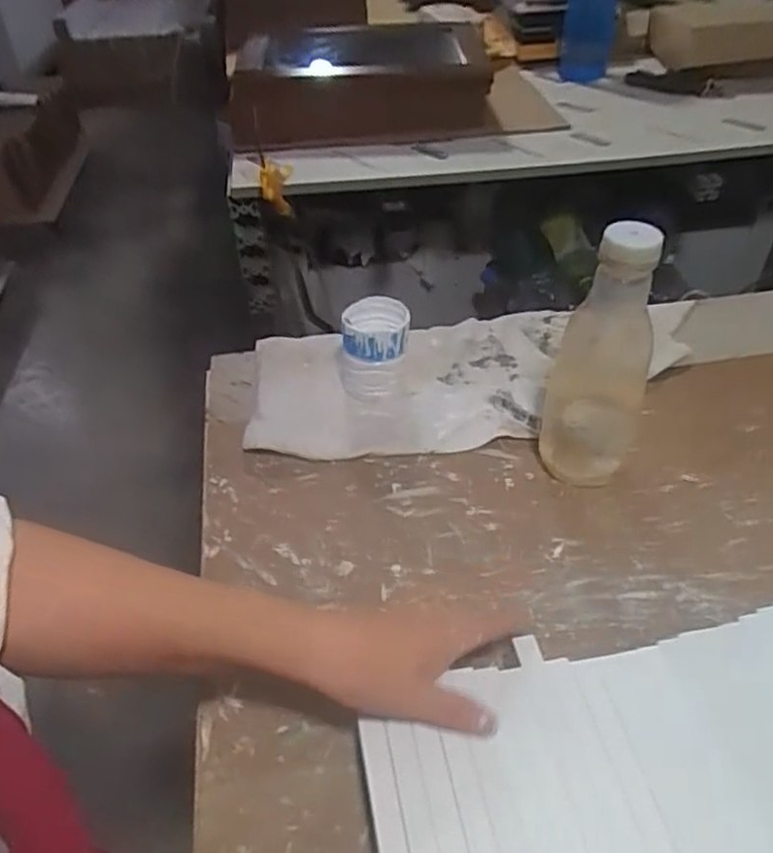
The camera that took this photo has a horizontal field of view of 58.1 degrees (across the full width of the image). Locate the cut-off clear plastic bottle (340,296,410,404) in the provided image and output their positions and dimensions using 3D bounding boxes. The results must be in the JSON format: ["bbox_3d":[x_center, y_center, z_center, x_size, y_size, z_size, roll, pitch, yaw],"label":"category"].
[{"bbox_3d":[-0.012,-0.079,0.693,0.067,0.076,0.068,-5,42,-2],"label":"cut-off clear plastic bottle"}]

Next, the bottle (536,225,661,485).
[{"bbox_3d":[0.174,-0.055,0.559,0.074,0.226,0.082,13,44,16],"label":"bottle"}]

